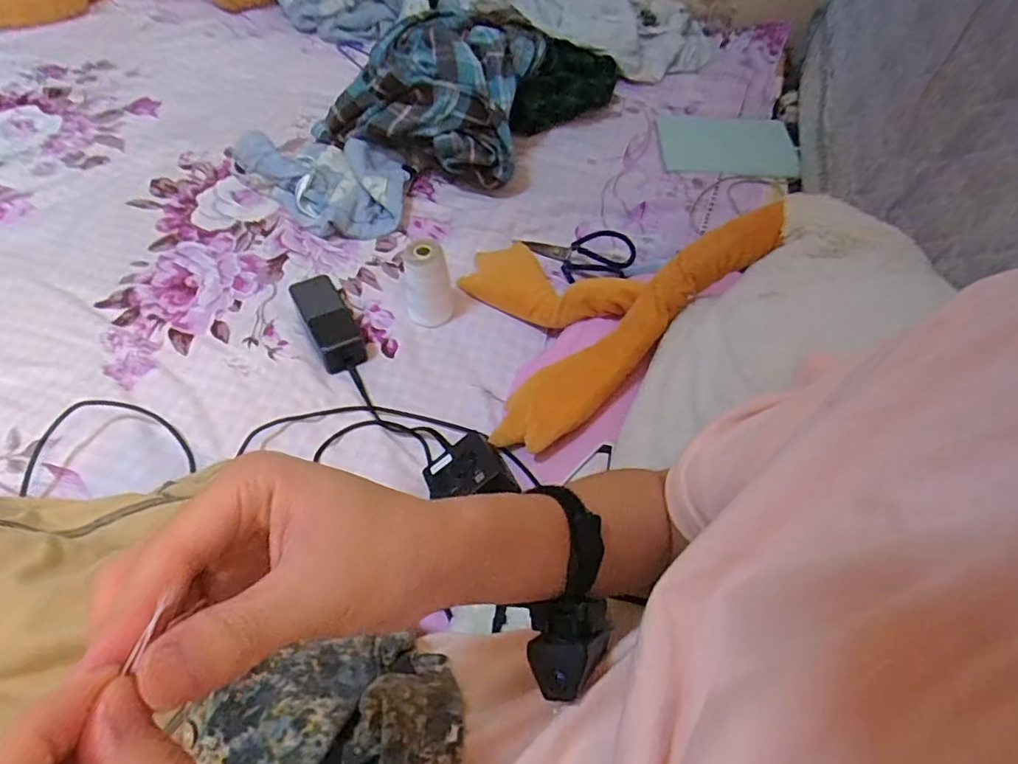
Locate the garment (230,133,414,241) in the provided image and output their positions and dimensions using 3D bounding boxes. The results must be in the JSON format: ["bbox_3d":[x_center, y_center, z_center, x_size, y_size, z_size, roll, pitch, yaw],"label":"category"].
[{"bbox_3d":[-0.271,-0.332,0.902,0.260,0.069,0.196,33,57,19],"label":"garment"}]

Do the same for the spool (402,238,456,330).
[{"bbox_3d":[-0.103,-0.129,0.738,0.059,0.101,0.054,-4,53,-8],"label":"spool"}]

